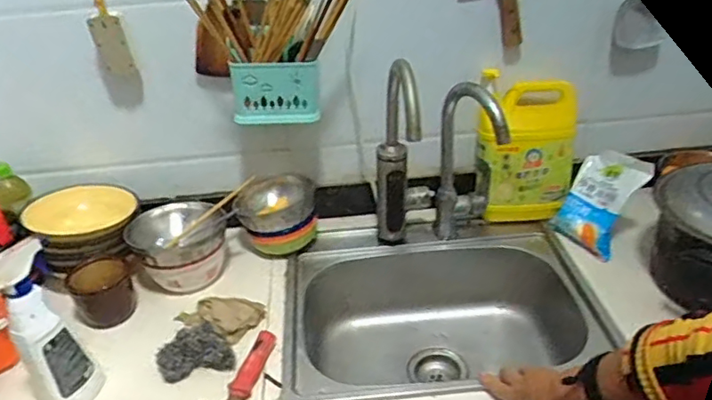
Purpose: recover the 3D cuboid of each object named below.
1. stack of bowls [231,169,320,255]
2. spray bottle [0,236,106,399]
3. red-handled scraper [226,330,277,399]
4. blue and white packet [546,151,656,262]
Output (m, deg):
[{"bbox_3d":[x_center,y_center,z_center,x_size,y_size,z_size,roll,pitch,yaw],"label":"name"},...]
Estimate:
[{"bbox_3d":[-0.149,0.030,1.123,0.145,0.113,0.149,-6,31,-4],"label":"stack of bowls"},{"bbox_3d":[-0.415,0.184,0.784,0.052,0.273,0.087,24,41,38],"label":"spray bottle"},{"bbox_3d":[-0.159,0.258,0.843,0.099,0.028,0.157,6,32,16],"label":"red-handled scraper"},{"bbox_3d":[0.442,-0.003,1.061,0.028,0.181,0.126,25,6,-40],"label":"blue and white packet"}]

